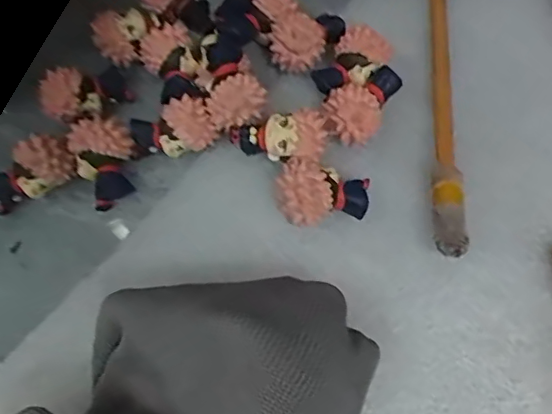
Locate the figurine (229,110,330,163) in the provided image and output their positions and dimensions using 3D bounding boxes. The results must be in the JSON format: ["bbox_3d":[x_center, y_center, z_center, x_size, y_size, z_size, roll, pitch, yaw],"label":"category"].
[{"bbox_3d":[0.001,-0.023,0.191,0.032,0.011,0.015,-1,67,16],"label":"figurine"}]

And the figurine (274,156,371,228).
[{"bbox_3d":[0.015,-0.003,0.185,0.029,0.022,0.020,7,64,5],"label":"figurine"}]

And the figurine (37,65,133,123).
[{"bbox_3d":[-0.069,-0.044,0.213,0.031,0.018,0.015,-22,63,-43],"label":"figurine"}]

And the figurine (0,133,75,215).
[{"bbox_3d":[-0.085,-0.012,0.195,0.030,0.018,0.015,-22,65,-9],"label":"figurine"}]

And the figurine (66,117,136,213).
[{"bbox_3d":[-0.058,-0.016,0.197,0.020,0.018,0.025,-25,66,-11],"label":"figurine"}]

